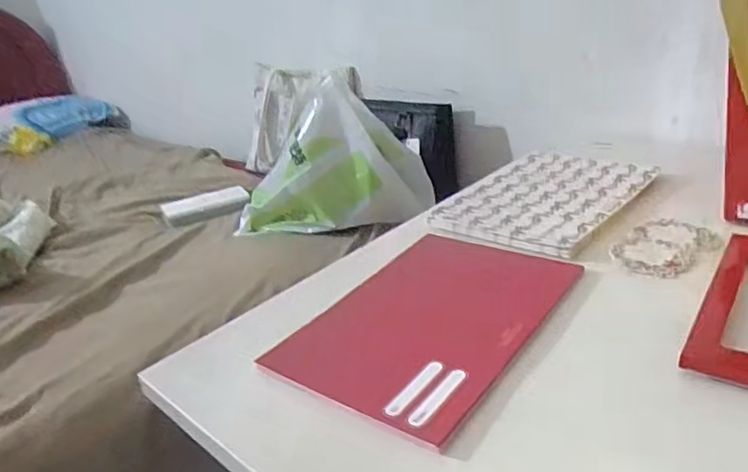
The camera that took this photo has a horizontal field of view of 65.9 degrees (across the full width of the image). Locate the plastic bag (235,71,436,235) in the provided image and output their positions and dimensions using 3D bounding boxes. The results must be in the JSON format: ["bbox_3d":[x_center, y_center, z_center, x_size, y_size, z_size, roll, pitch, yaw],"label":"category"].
[{"bbox_3d":[-0.076,-0.124,0.943,0.335,0.214,0.100,-5,24,3],"label":"plastic bag"}]

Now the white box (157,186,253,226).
[{"bbox_3d":[-0.336,-0.063,1.157,0.167,0.032,0.058,-21,28,-30],"label":"white box"}]

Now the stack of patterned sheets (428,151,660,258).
[{"bbox_3d":[0.207,-0.048,0.696,0.179,0.017,0.267,16,32,40],"label":"stack of patterned sheets"}]

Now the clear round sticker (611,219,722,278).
[{"bbox_3d":[0.285,0.010,0.569,0.117,0.006,0.076,-22,28,-32],"label":"clear round sticker"}]

